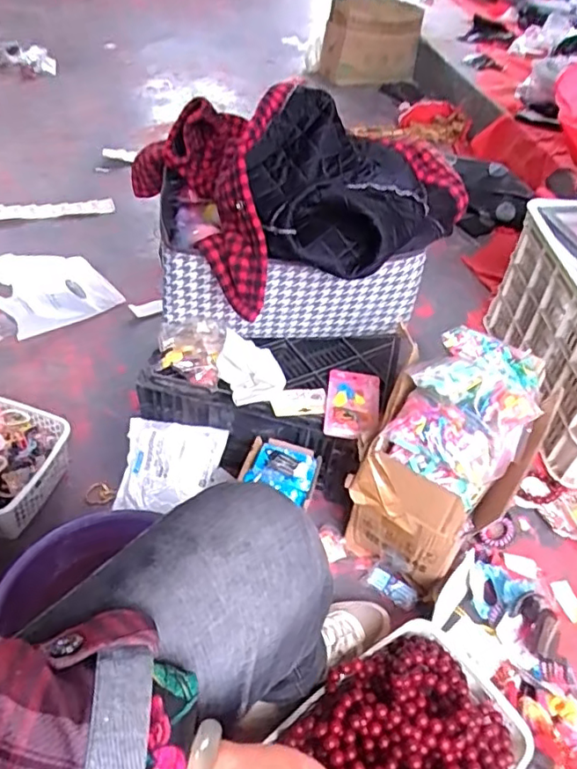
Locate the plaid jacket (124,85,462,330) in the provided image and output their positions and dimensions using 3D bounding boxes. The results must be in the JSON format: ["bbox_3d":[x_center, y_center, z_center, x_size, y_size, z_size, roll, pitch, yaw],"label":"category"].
[{"bbox_3d":[0.023,-0.342,0.897,0.414,0.233,0.477,-22,52,-25],"label":"plaid jacket"}]

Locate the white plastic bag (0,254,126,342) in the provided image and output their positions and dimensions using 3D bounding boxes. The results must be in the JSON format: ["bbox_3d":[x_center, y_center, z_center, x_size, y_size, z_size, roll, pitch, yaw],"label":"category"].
[{"bbox_3d":[-0.533,-0.220,1.261,0.233,0.047,0.285,-31,55,-30],"label":"white plastic bag"}]

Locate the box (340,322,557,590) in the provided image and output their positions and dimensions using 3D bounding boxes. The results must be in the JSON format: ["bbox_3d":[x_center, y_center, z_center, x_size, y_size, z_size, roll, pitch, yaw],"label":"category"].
[{"bbox_3d":[0.222,0.114,0.828,0.190,0.312,0.252,27,49,18],"label":"box"}]

